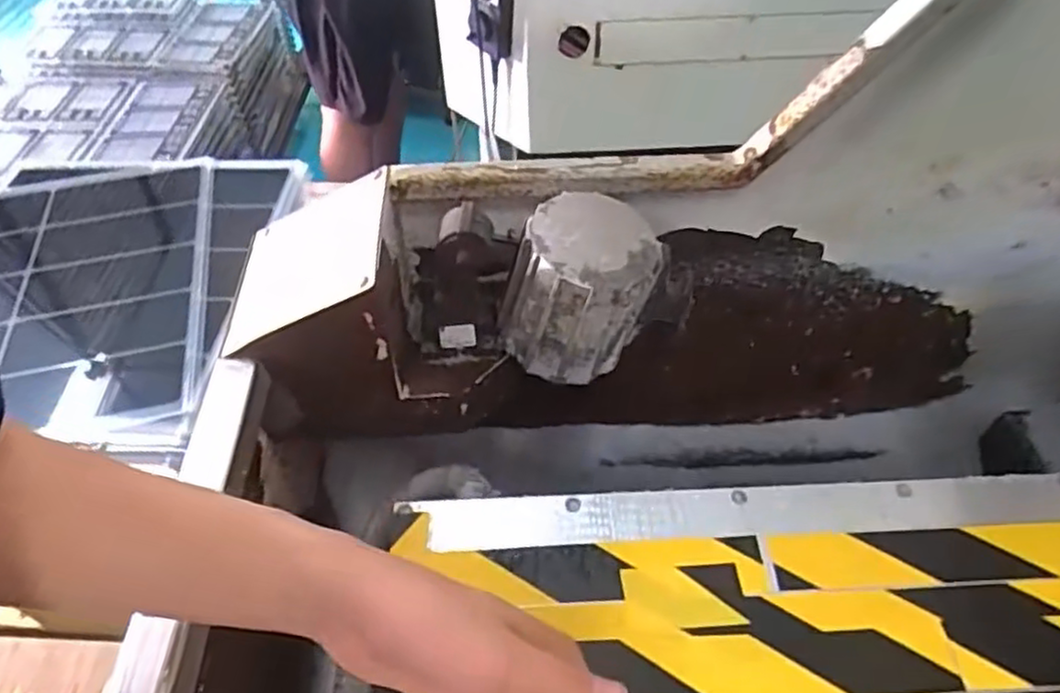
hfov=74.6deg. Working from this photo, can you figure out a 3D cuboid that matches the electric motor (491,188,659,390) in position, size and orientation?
[{"bbox_3d":[0.036,-0.039,0.520,0.098,0.123,0.093,0,50,0],"label":"electric motor"}]

